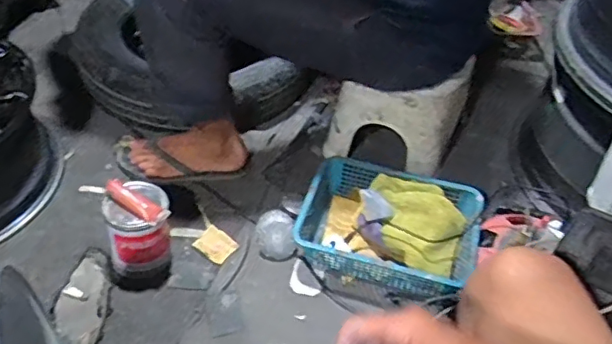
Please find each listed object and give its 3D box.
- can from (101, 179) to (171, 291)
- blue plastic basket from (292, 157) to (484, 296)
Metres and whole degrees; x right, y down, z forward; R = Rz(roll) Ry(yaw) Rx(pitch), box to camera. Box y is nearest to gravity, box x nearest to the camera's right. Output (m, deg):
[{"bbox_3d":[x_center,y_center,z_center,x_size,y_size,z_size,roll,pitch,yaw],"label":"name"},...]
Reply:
[{"bbox_3d":[-0.286,0.107,0.961,0.108,0.141,0.117,2,47,-2],"label":"can"},{"bbox_3d":[0.150,0.108,1.037,0.307,0.108,0.225,18,48,12],"label":"blue plastic basket"}]

